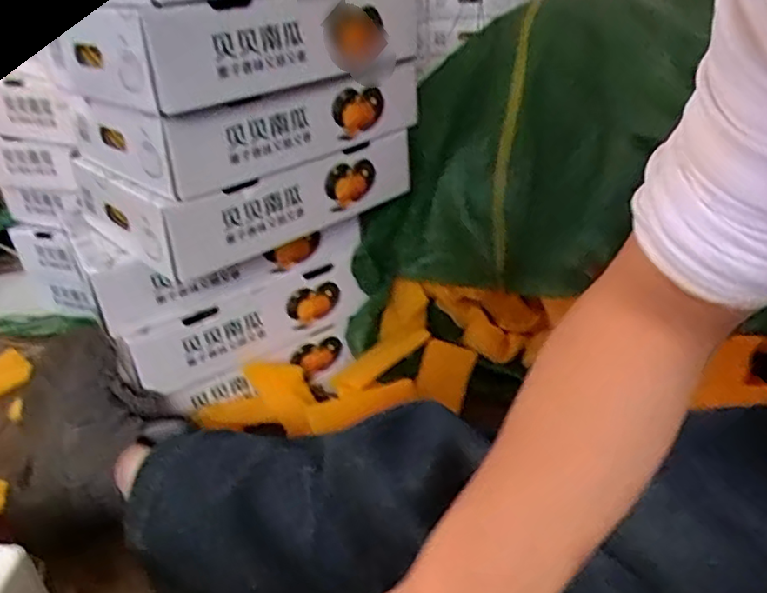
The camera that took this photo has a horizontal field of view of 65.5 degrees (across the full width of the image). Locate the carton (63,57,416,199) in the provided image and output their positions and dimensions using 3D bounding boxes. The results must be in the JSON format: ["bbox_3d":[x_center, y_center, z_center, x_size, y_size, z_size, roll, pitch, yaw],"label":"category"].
[{"bbox_3d":[-0.187,-0.234,0.764,0.317,0.086,0.345,18,37,38],"label":"carton"}]

